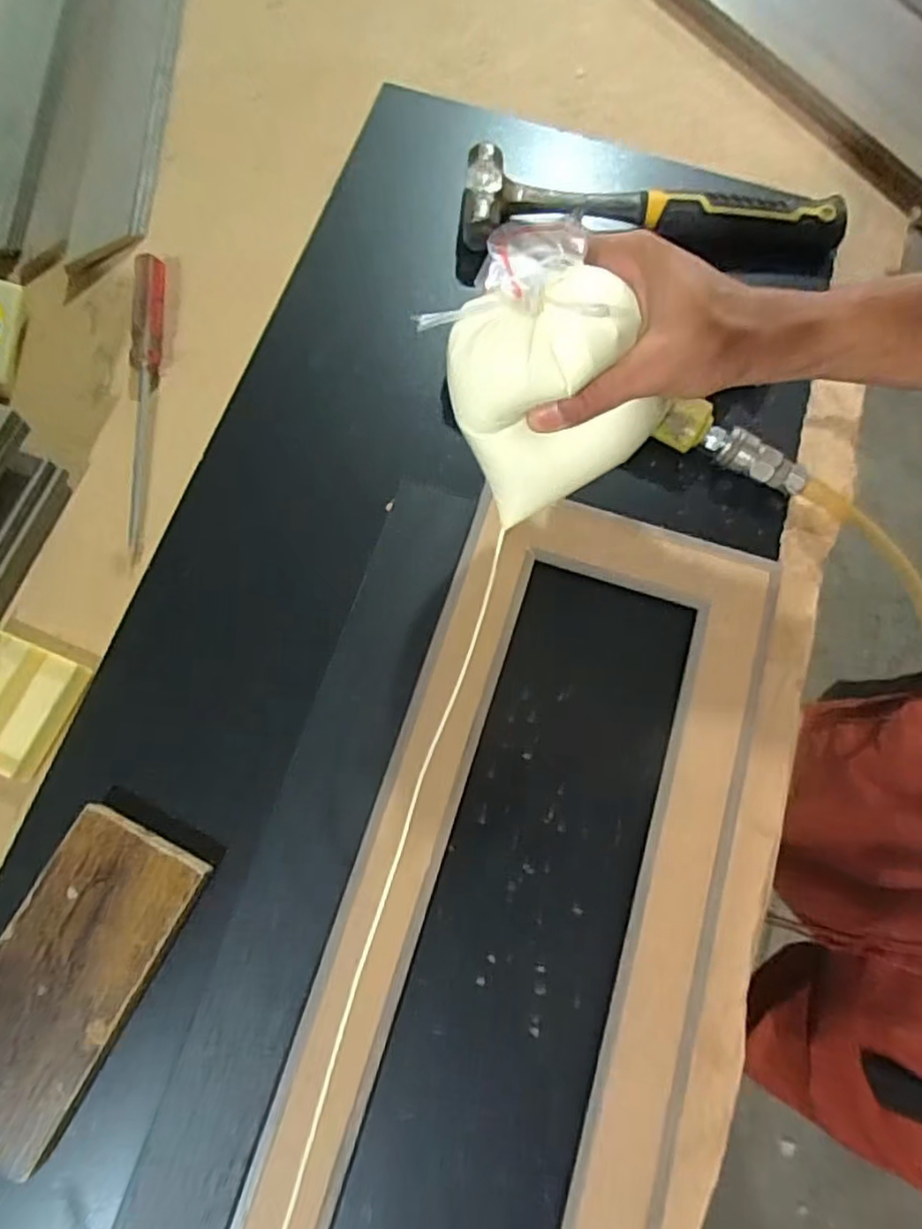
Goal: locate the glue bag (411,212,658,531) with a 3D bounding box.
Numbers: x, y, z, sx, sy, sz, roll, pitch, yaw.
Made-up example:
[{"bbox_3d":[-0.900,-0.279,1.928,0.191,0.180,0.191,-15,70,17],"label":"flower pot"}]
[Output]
[{"bbox_3d":[0.040,-0.110,0.320,0.085,0.133,0.073,-32,77,-10],"label":"glue bag"}]

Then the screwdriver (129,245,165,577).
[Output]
[{"bbox_3d":[-0.212,-0.142,0.434,0.017,0.022,0.218,-2,73,-2],"label":"screwdriver"}]

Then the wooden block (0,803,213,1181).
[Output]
[{"bbox_3d":[-0.201,0.185,0.335,0.076,0.018,0.152,26,74,6],"label":"wooden block"}]

